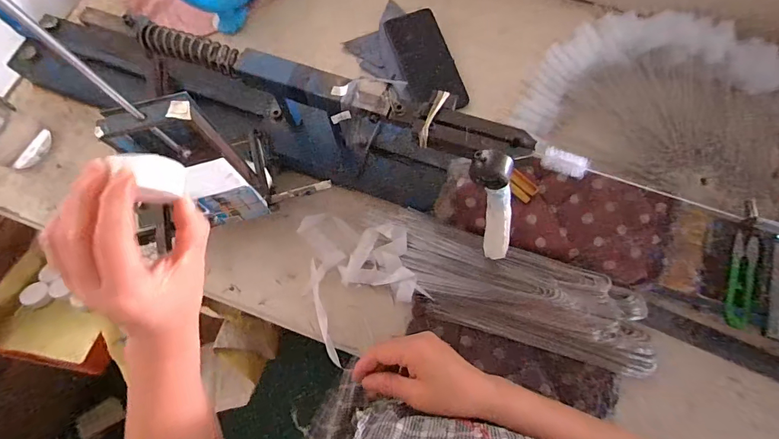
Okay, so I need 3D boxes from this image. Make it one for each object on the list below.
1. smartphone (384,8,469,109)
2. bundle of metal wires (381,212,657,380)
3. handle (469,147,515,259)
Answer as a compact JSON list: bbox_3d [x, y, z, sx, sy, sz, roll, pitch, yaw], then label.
[{"bbox_3d":[0.054,-0.229,0.576,0.076,0.012,0.154,-20,85,1],"label":"smartphone"},{"bbox_3d":[0.143,0.084,0.457,0.322,0.040,0.101,23,74,9],"label":"bundle of metal wires"},{"bbox_3d":[0.110,-0.013,0.407,0.035,0.138,0.029,-23,41,-5],"label":"handle"}]

